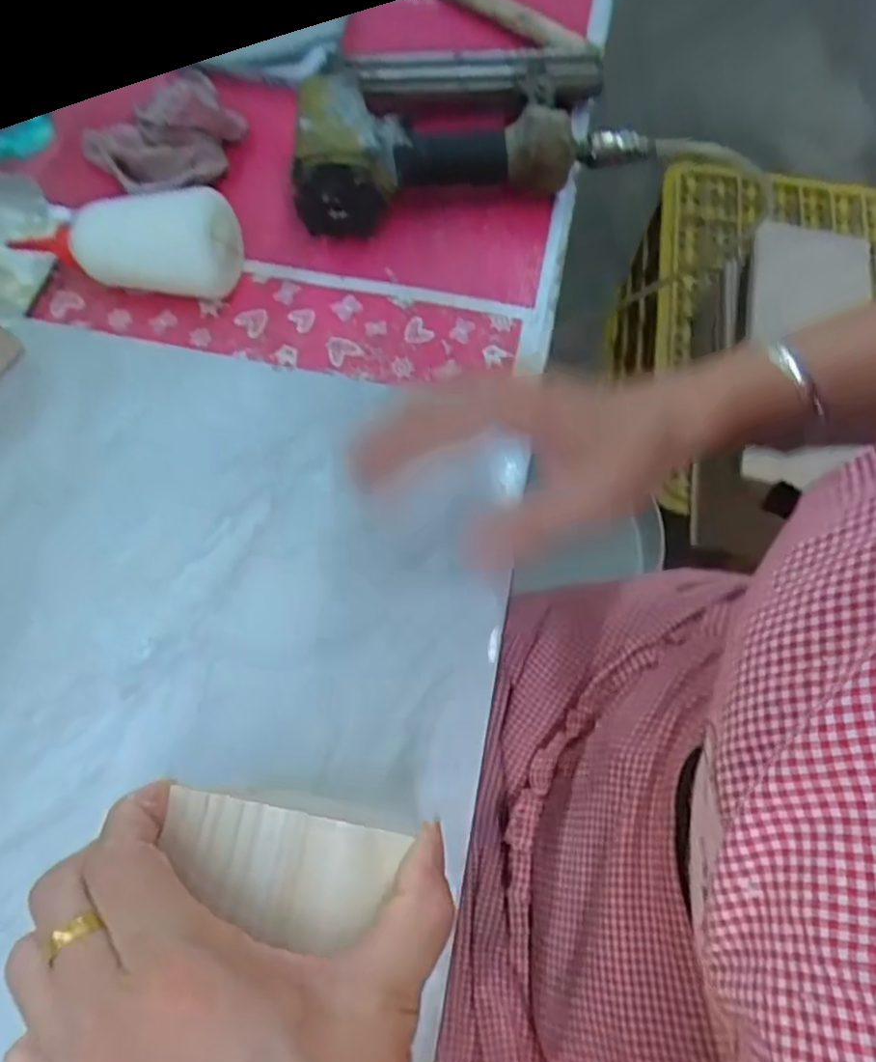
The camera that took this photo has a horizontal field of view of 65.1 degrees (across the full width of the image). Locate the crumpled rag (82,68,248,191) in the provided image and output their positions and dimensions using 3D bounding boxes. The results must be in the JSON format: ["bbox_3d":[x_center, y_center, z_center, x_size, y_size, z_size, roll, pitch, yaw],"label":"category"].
[{"bbox_3d":[-0.198,-0.296,0.508,0.110,0.033,0.084,-37,73,-13],"label":"crumpled rag"}]

